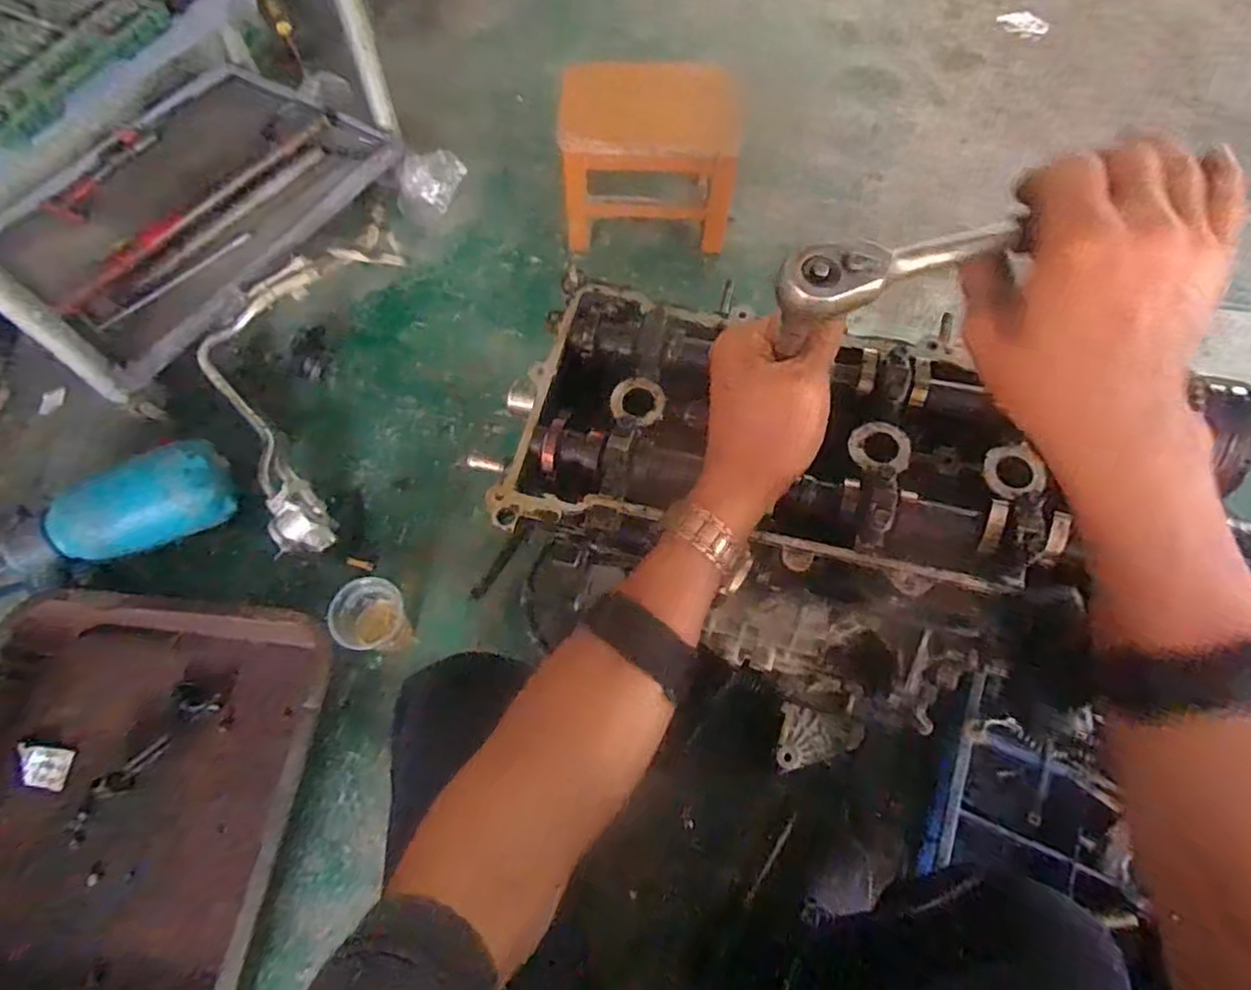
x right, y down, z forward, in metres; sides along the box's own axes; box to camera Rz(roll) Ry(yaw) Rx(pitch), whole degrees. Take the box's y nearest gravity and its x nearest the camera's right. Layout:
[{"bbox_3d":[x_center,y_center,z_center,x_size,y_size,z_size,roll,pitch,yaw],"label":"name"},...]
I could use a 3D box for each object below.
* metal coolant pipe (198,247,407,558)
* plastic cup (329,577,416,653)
[{"bbox_3d":[-0.553,-0.194,1.024,0.244,0.105,0.580,1,65,-1],"label":"metal coolant pipe"},{"bbox_3d":[-0.341,0.170,0.863,0.082,0.113,0.086,-3,65,-2],"label":"plastic cup"}]

